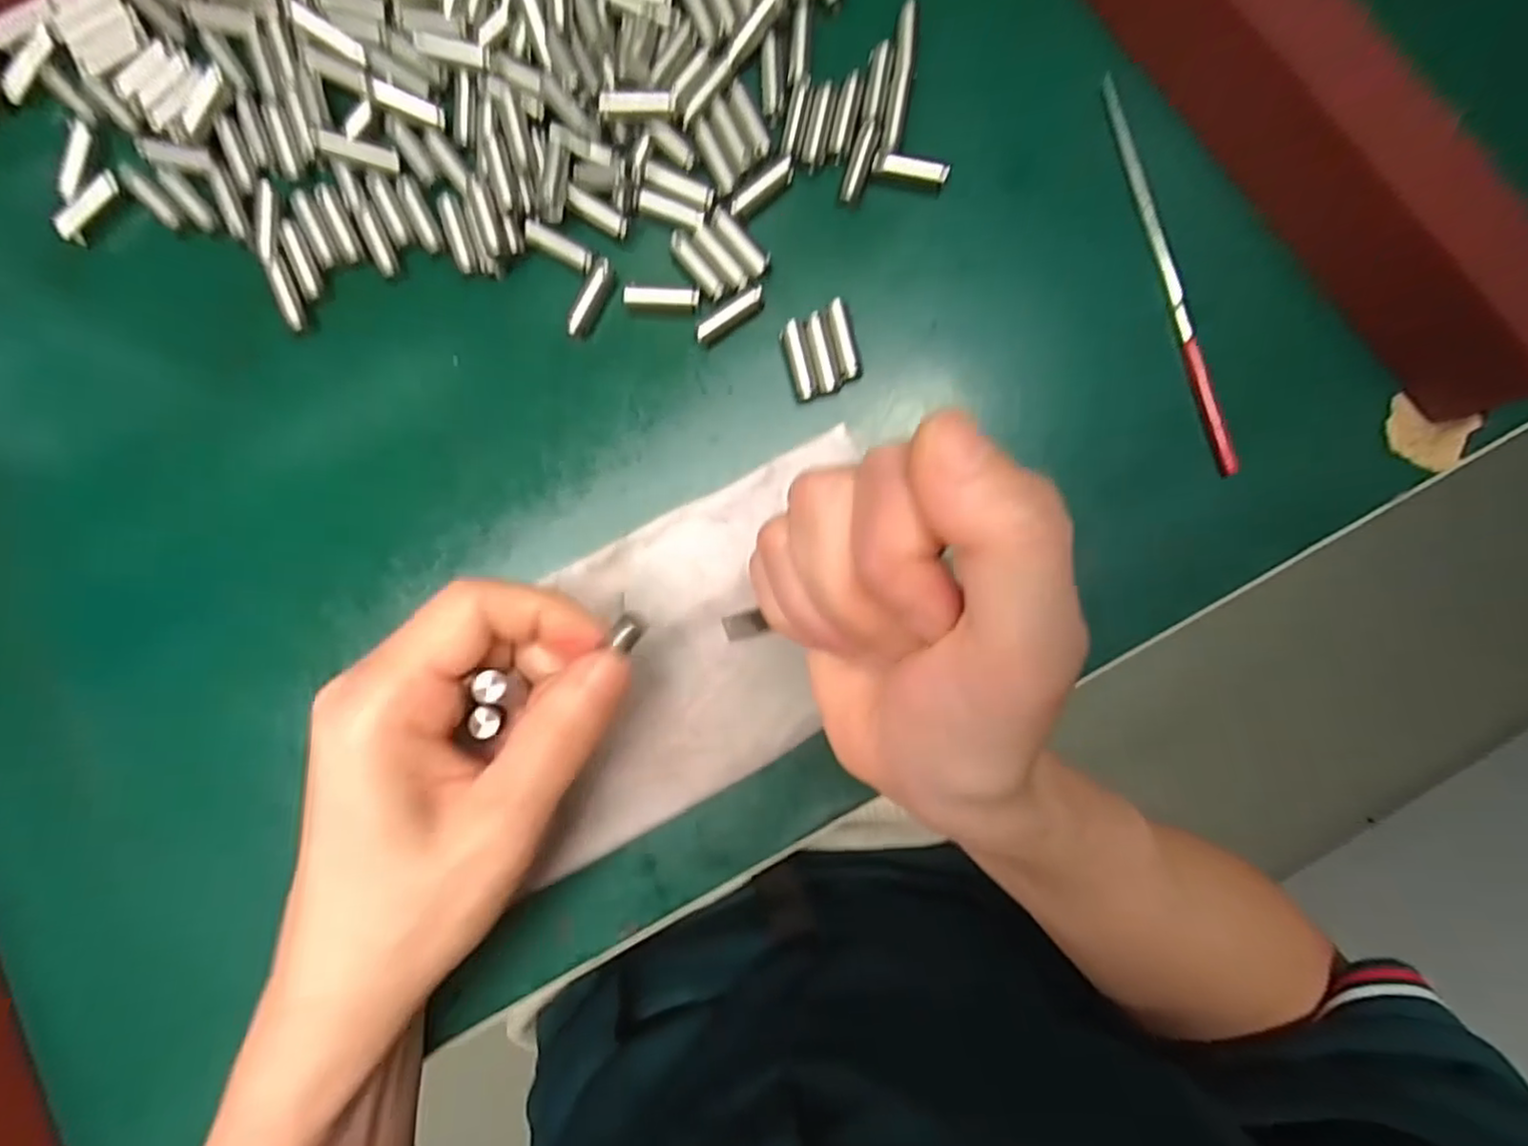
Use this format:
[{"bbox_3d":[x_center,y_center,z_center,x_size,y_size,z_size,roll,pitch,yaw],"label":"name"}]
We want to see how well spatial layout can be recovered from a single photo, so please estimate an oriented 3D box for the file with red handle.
[{"bbox_3d":[0.133,-0.098,0.223,0.004,0.009,0.135,-17,90,-2],"label":"file with red handle"}]

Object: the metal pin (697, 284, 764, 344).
[{"bbox_3d":[-0.011,-0.084,0.220,0.025,0.006,0.007,-33,90,-2],"label":"metal pin"}]

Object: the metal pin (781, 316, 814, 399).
[{"bbox_3d":[0.011,-0.069,0.220,0.006,0.004,0.026,-14,89,-2],"label":"metal pin"}]

